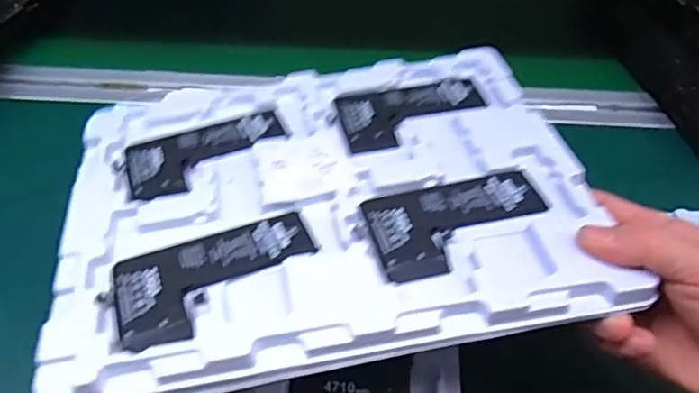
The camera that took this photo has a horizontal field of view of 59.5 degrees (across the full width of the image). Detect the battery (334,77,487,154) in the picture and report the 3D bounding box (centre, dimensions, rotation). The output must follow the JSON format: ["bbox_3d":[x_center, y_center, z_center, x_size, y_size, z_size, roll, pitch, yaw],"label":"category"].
[{"bbox_3d":[0.041,-0.055,0.390,0.096,0.008,0.056,-13,51,-12],"label":"battery"}]

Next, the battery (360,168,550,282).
[{"bbox_3d":[0.059,0.011,0.317,0.098,0.008,0.057,-15,52,-13],"label":"battery"}]

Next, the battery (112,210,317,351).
[{"bbox_3d":[-0.061,0.037,0.289,0.095,0.004,0.059,-16,42,-17],"label":"battery"}]

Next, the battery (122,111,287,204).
[{"bbox_3d":[-0.082,-0.025,0.363,0.095,0.005,0.057,-17,44,-16],"label":"battery"}]

